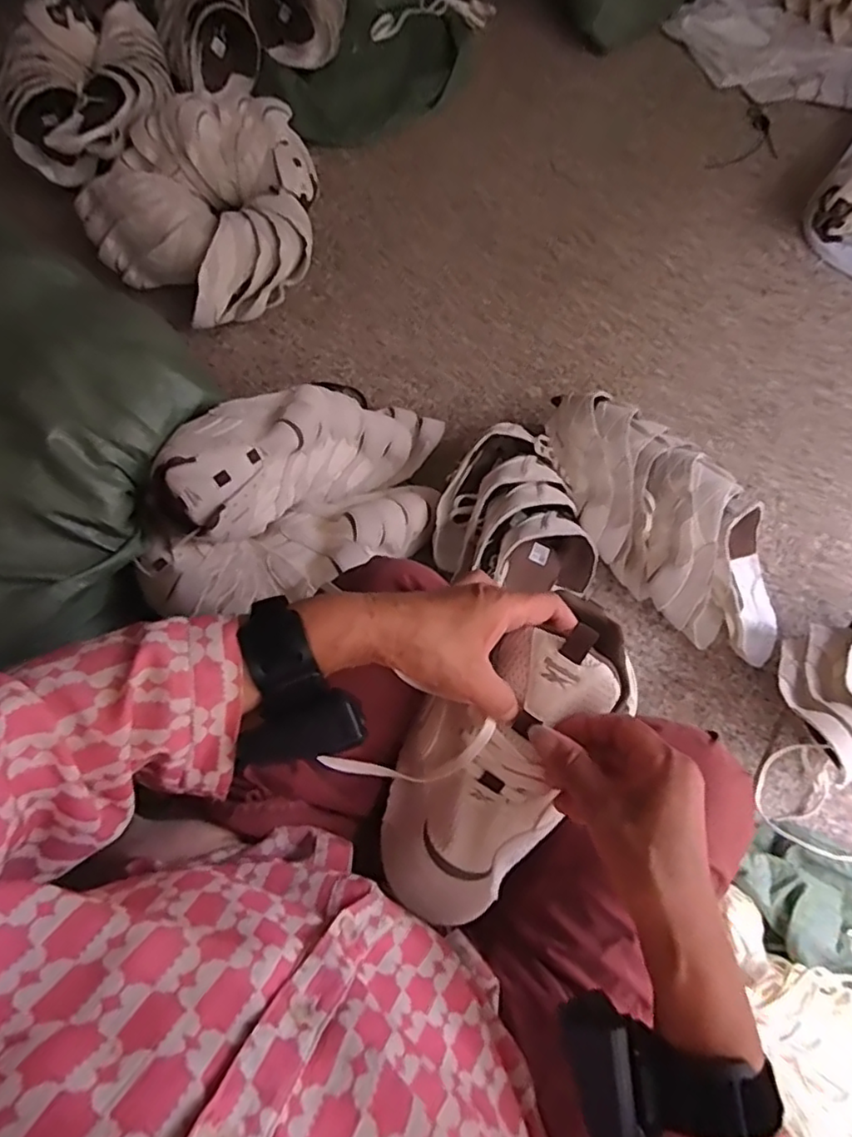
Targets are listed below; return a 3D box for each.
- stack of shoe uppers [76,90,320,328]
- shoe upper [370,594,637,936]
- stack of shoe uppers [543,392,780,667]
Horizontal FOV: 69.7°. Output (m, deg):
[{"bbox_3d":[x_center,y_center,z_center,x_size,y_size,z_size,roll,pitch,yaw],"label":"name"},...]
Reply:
[{"bbox_3d":[-0.366,-0.626,1.040,0.345,0.141,0.384,41,76,15],"label":"stack of shoe uppers"},{"bbox_3d":[0.055,0.126,0.420,0.115,0.068,0.222,36,94,10],"label":"shoe upper"},{"bbox_3d":[0.344,-0.073,0.857,0.205,0.134,0.438,-38,74,-11],"label":"stack of shoe uppers"}]

